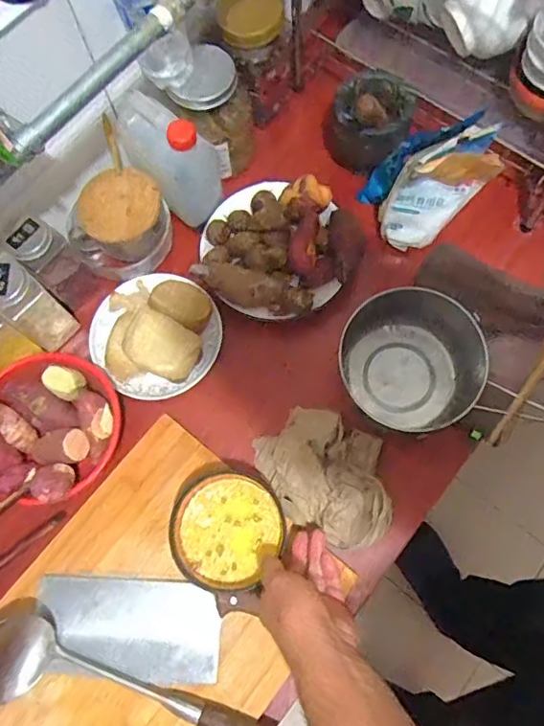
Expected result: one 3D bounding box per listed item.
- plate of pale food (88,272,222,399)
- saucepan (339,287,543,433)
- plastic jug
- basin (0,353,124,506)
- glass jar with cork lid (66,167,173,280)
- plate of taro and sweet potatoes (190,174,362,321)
[{"bbox_3d":[-0.156,-0.041,0.697,0.159,0.080,0.155,0,74,1],"label":"plate of pale food"},{"bbox_3d":[0.188,0.007,0.664,0.214,0.098,0.161,19,75,6],"label":"saucepan"},{"bbox_3d":[-0.131,-0.272,0.707,0.126,0.158,0.094,22,76,7],"label":"plastic jug"},{"bbox_3d":[-0.268,0.079,0.657,0.174,0.078,0.182,0,74,1],"label":"basin"},{"bbox_3d":[-0.202,-0.184,0.728,0.122,0.088,0.113,0,74,1],"label":"glass jar with cork lid"},{"bbox_3d":[0.008,-0.154,0.723,0.199,0.070,0.185,0,74,1],"label":"plate of taro and sweet potatoes"}]

